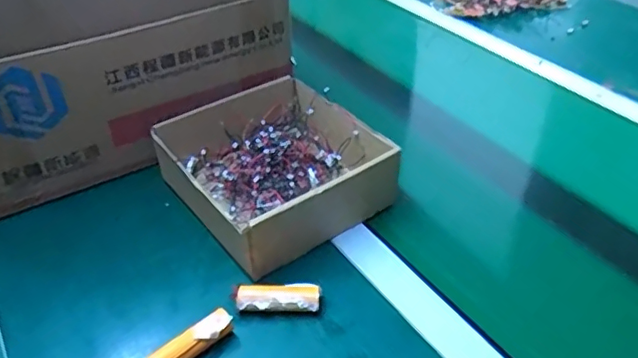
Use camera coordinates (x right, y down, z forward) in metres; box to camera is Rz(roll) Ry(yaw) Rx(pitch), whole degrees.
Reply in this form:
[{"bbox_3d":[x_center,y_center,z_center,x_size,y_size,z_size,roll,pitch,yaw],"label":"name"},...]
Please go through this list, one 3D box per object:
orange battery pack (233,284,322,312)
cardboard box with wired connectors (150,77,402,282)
[{"bbox_3d":[-0.035,0.104,0.482,0.072,0.021,0.020,0,38,1],"label":"orange battery pack"},{"bbox_3d":[-0.046,-0.015,0.592,0.188,0.071,0.196,-26,44,-28],"label":"cardboard box with wired connectors"}]

